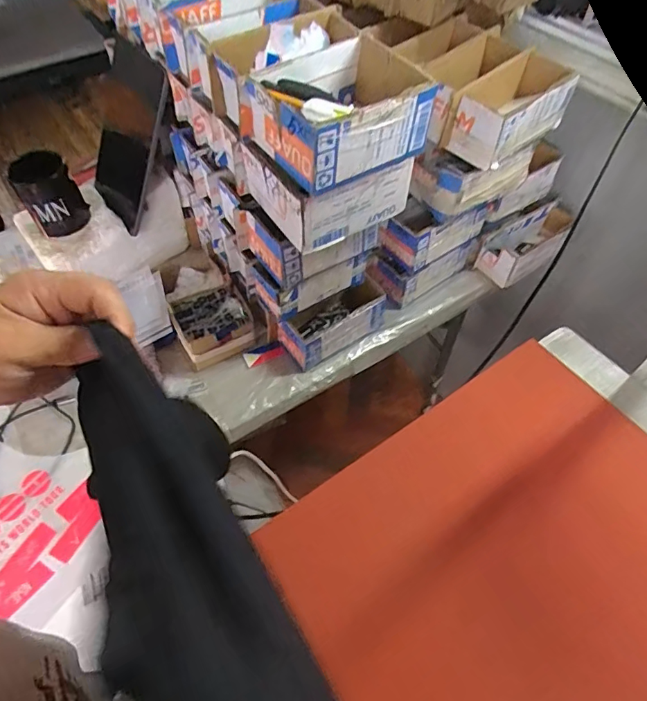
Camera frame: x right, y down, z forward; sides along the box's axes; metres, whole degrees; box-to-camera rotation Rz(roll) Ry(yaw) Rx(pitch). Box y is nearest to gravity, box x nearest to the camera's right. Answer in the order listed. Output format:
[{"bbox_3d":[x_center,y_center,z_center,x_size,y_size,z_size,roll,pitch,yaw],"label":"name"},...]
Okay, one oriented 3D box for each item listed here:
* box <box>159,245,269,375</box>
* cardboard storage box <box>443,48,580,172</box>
[{"bbox_3d":[-0.186,-0.080,0.797,0.132,0.059,0.213,-20,57,-14],"label":"box"},{"bbox_3d":[0.252,-0.321,0.653,0.184,0.074,0.082,-32,61,-22],"label":"cardboard storage box"}]

